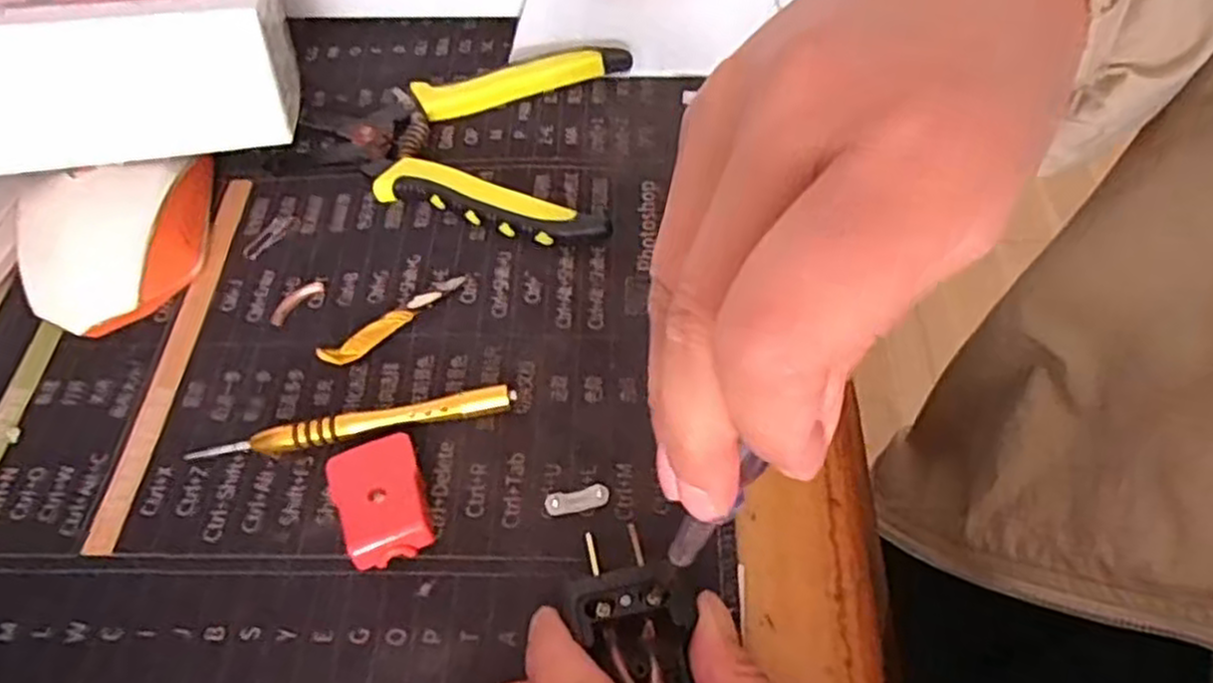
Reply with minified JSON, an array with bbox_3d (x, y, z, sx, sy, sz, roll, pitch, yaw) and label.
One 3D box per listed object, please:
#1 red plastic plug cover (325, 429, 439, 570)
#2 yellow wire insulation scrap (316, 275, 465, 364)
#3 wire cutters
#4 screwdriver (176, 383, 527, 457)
[{"bbox_3d":[-0.074,0.053,0.259,0.028,0.011,0.042,-20,58,-10],"label":"red plastic plug cover"},{"bbox_3d":[-0.081,-0.009,0.301,0.061,0.004,0.010,-34,61,-18],"label":"yellow wire insulation scrap"},{"bbox_3d":[-0.064,-0.097,0.352,0.149,0.014,0.113,10,58,9],"label":"wire cutters"},{"bbox_3d":[-0.089,0.030,0.275,0.112,0.011,0.009,-8,57,-2],"label":"screwdriver"}]

